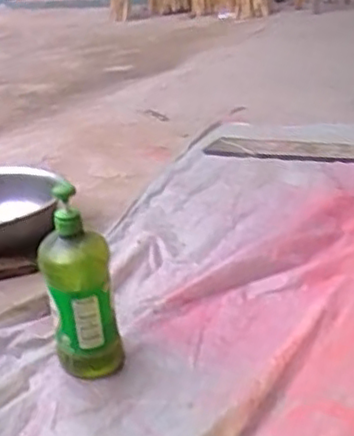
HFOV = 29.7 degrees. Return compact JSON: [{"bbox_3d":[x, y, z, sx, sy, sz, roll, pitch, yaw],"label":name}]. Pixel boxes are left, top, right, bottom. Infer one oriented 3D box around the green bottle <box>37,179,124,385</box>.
[{"bbox_3d":[-0.131,0.093,0.901,0.092,0.257,0.084,-9,24,-12],"label":"green bottle"}]

